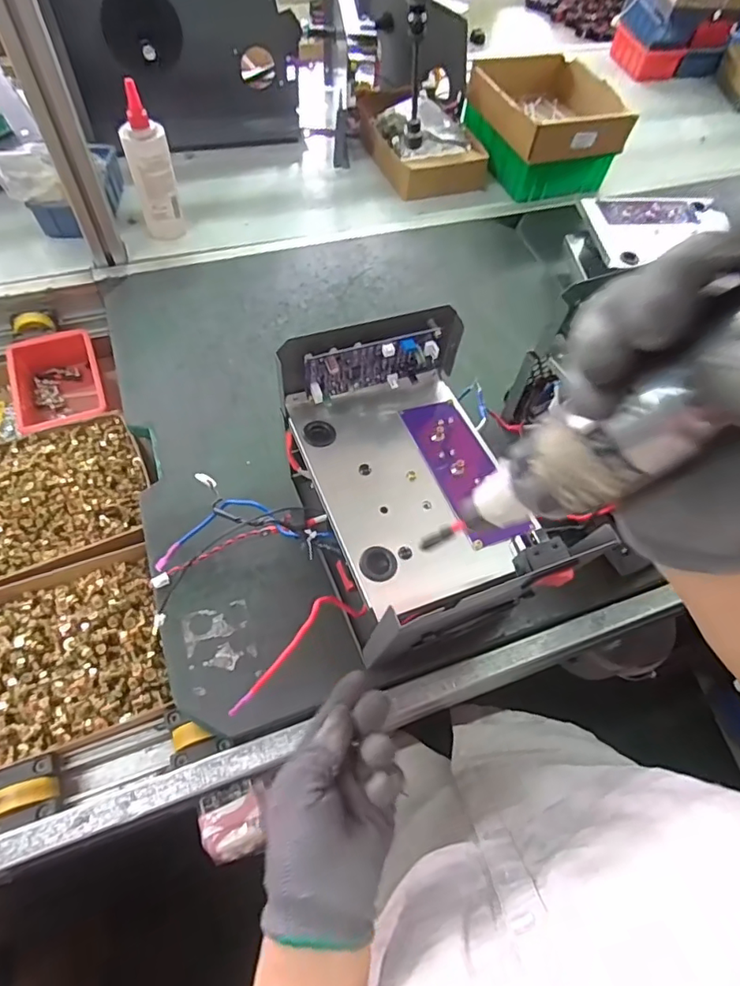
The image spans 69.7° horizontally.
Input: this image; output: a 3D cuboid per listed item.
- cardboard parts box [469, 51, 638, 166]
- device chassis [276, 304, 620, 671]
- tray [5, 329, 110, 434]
[{"bbox_3d":[0.271,-0.582,0.806,0.178,0.055,0.213,-16,63,-13],"label":"cardboard parts box"},{"bbox_3d":[0.041,-0.025,0.401,0.178,0.081,0.220,-21,64,-16],"label":"device chassis"},{"bbox_3d":[-0.386,-0.129,0.666,0.100,0.053,0.148,-19,63,-15],"label":"tray"}]

